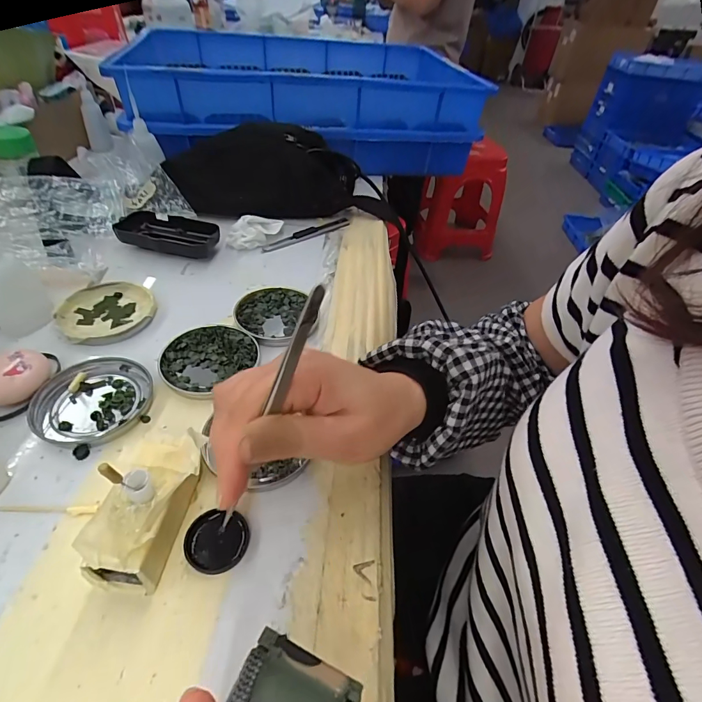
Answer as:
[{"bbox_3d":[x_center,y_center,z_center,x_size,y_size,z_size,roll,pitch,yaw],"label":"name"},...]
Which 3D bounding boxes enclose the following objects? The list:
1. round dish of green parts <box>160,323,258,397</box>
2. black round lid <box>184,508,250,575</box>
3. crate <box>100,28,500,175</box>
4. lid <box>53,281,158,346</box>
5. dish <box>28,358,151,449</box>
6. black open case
[{"bbox_3d":[-0.120,0.004,0.340,0.077,0.008,0.070,3,45,-3],"label":"round dish of green parts"},{"bbox_3d":[-0.079,0.113,0.237,0.035,0.007,0.034,3,45,-3],"label":"black round lid"},{"bbox_3d":[-0.081,-0.440,0.701,0.525,0.132,0.375,-3,45,-9],"label":"crate"},{"bbox_3d":[-0.224,-0.037,0.368,0.077,0.010,0.078,3,45,-3],"label":"lid"},{"bbox_3d":[-0.192,0.036,0.300,0.073,0.010,0.078,3,45,-3],"label":"dish"},{"bbox_3d":[-0.206,-0.132,0.457,0.108,0.026,0.047,8,45,2],"label":"black open case"}]

